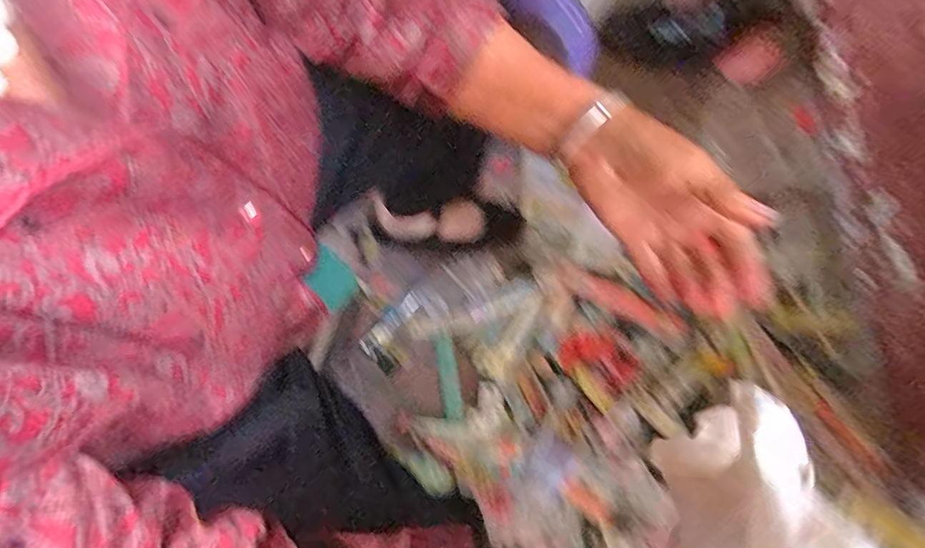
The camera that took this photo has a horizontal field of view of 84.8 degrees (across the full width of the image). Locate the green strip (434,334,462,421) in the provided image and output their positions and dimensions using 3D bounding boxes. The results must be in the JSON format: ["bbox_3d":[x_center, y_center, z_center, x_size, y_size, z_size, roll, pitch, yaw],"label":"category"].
[{"bbox_3d":[-0.020,0.146,0.718,0.024,0.005,0.122,-9,72,-2],"label":"green strip"}]

